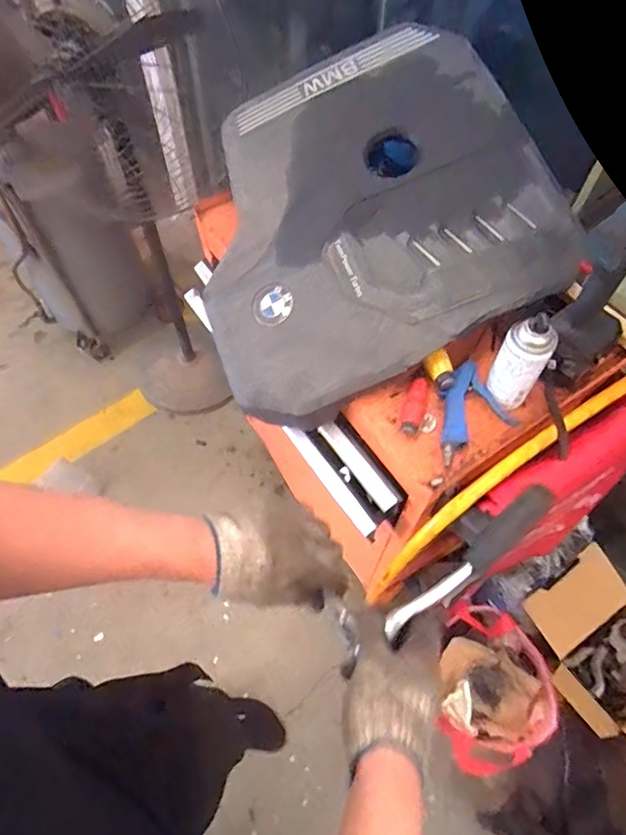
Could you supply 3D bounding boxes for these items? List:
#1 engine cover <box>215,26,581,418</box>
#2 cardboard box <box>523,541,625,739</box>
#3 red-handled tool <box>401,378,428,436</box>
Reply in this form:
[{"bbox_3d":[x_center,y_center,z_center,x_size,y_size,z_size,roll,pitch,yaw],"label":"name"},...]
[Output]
[{"bbox_3d":[0.065,-0.320,0.797,0.567,0.065,0.530,-25,79,5],"label":"engine cover"},{"bbox_3d":[0.761,0.567,1.296,0.359,0.247,0.383,-35,67,-19],"label":"cardboard box"},{"bbox_3d":[0.146,-0.017,0.721,0.029,0.026,0.083,14,80,7],"label":"red-handled tool"}]

